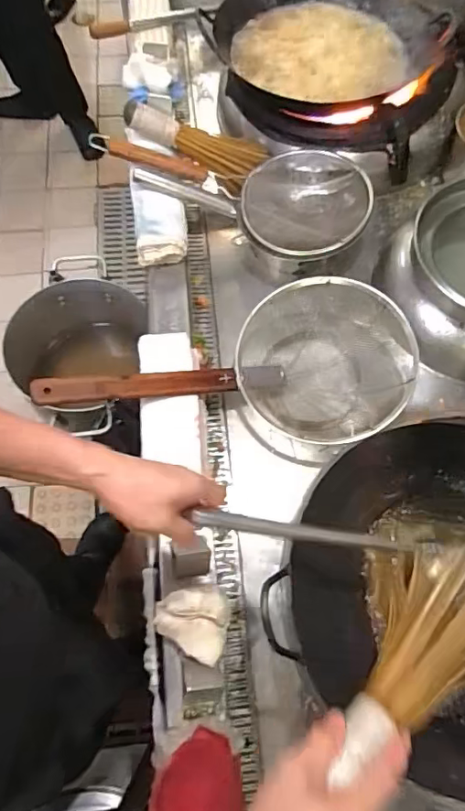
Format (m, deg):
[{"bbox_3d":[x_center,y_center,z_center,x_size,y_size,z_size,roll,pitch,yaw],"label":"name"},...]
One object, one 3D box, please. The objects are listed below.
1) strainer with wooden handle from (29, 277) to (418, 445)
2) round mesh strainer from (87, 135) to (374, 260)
[{"bbox_3d":[0.029,-0.061,0.832,0.637,0.146,0.258,-7,66,-19],"label":"strainer with wooden handle"},{"bbox_3d":[0.016,-0.446,0.991,0.500,0.091,0.236,23,68,9],"label":"round mesh strainer"}]

